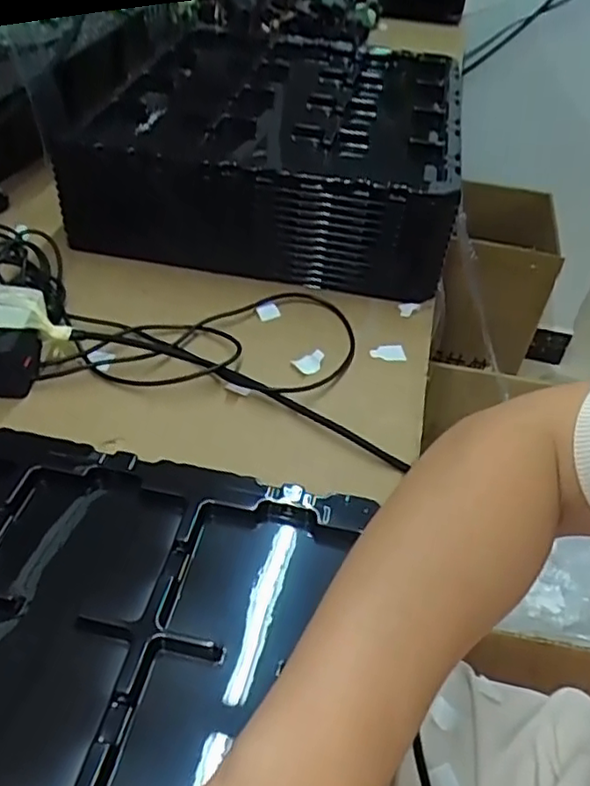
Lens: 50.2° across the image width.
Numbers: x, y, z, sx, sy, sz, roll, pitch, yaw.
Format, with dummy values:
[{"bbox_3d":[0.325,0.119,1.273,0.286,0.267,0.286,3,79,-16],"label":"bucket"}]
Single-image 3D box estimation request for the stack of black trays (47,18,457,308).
[{"bbox_3d":[-0.014,-0.263,0.651,0.337,0.123,0.372,10,44,4],"label":"stack of black trays"}]

